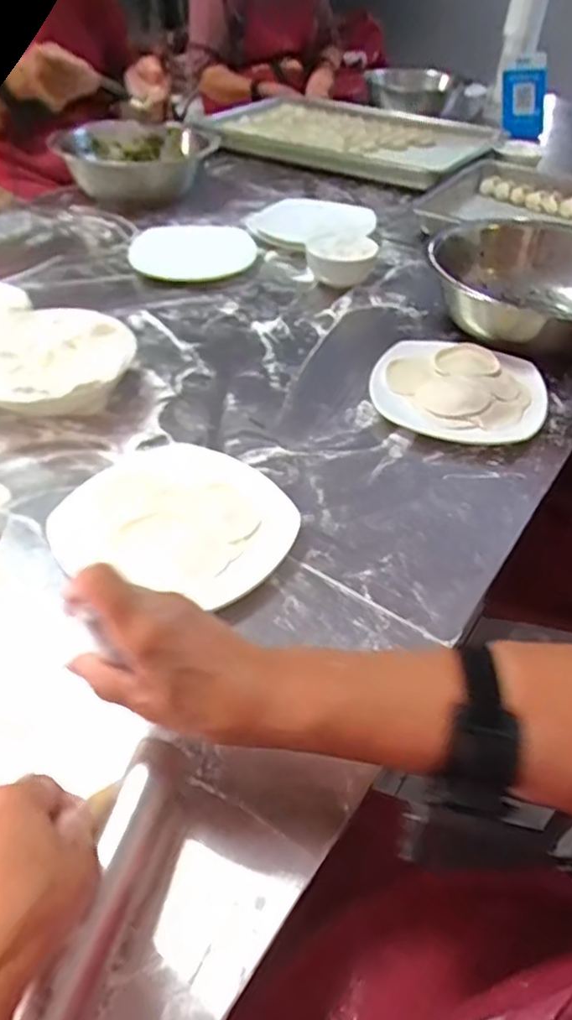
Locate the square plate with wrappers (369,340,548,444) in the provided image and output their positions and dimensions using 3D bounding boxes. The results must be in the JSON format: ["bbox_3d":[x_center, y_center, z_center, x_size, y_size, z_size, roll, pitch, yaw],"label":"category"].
[{"bbox_3d":[0.187,-0.133,0.685,0.179,0.028,0.168,10,44,6],"label":"square plate with wrappers"}]

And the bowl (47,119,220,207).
[{"bbox_3d":[-0.262,-0.620,1.109,0.262,0.082,0.220,4,44,0],"label":"bowl"}]

